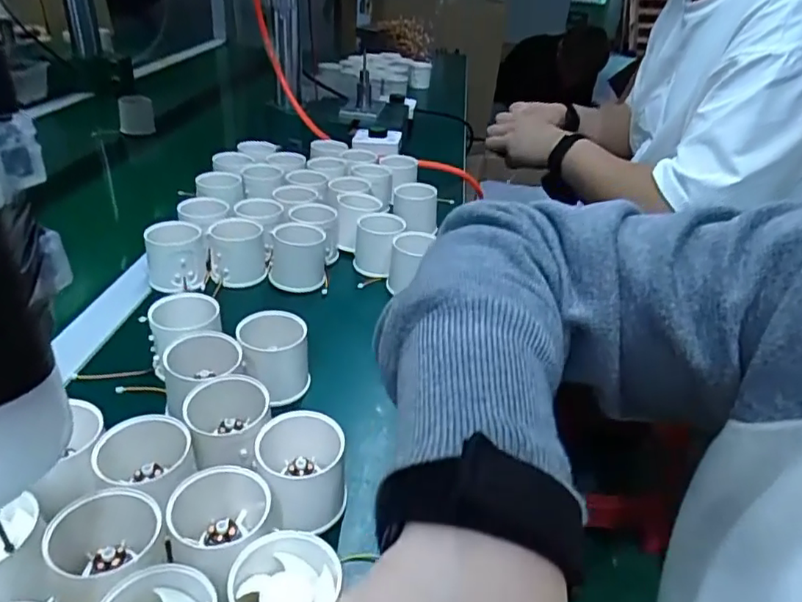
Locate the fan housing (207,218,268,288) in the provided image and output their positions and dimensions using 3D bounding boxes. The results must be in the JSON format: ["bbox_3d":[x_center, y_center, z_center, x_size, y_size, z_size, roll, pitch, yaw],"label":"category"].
[{"bbox_3d":[-0.166,-0.051,0.597,0.053,0.049,0.052,-7,32,-14],"label":"fan housing"}]

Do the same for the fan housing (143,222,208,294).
[{"bbox_3d":[-0.220,-0.043,0.574,0.055,0.053,0.047,-9,33,-18],"label":"fan housing"}]

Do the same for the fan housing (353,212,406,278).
[{"bbox_3d":[-0.024,-0.060,0.638,0.051,0.056,0.056,4,31,3],"label":"fan housing"}]

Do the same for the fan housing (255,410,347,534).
[{"bbox_3d":[-0.059,0.100,0.350,0.049,0.046,0.049,-3,32,-8],"label":"fan housing"}]

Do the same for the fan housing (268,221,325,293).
[{"bbox_3d":[-0.106,-0.047,0.600,0.055,0.059,0.051,-4,32,-10],"label":"fan housing"}]

